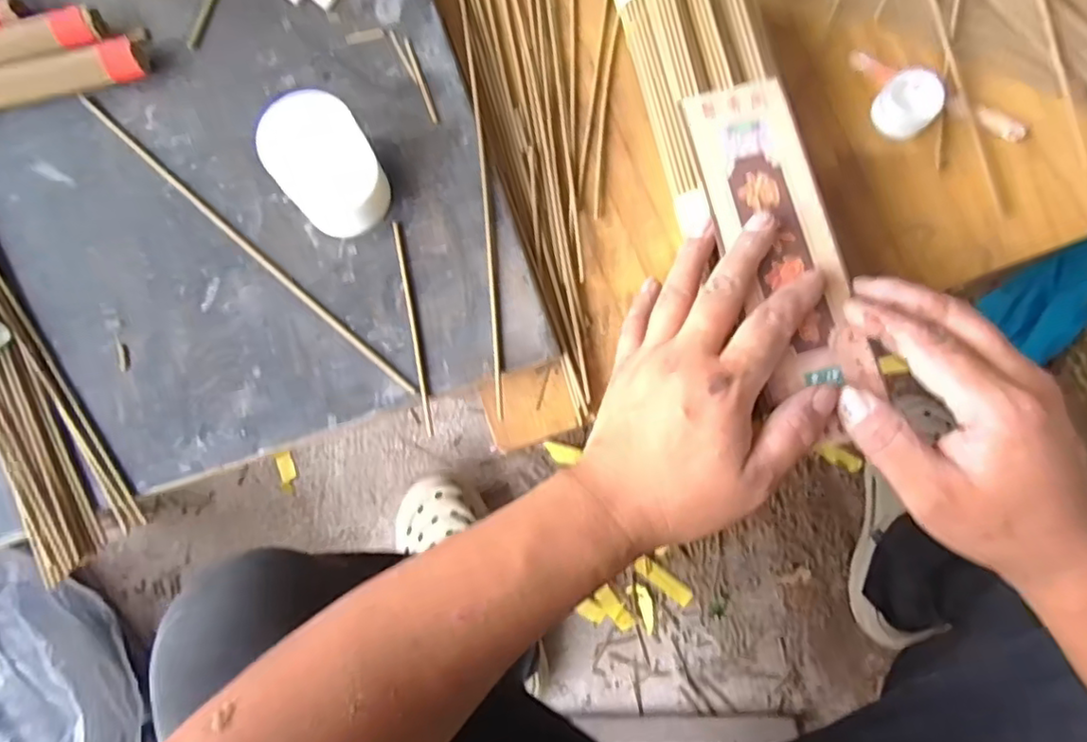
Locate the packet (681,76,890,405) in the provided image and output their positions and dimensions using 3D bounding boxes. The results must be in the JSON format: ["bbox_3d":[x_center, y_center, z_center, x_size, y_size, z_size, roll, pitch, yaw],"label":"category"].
[{"bbox_3d":[0.129,-0.076,0.351,0.059,0.006,0.184,-15,79,-2],"label":"packet"}]

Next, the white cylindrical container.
[{"bbox_3d":[-0.126,-0.118,0.374,0.053,0.074,0.049,0,79,1],"label":"white cylindrical container"}]

